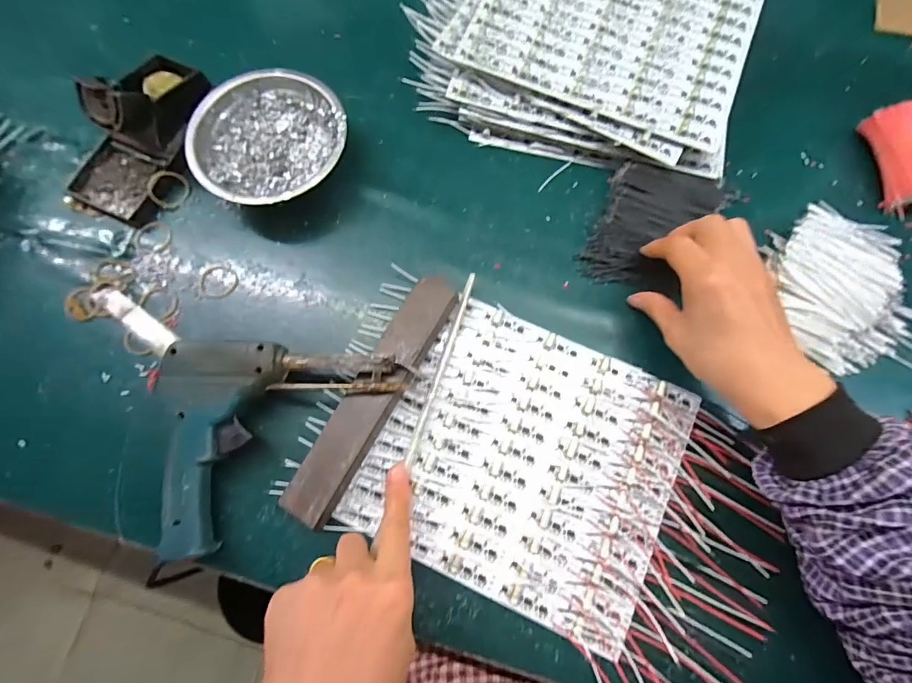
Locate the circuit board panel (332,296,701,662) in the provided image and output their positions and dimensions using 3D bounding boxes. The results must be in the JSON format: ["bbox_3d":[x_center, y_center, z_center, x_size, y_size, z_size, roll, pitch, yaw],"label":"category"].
[{"bbox_3d":[0.054,0.083,0.328,0.210,0.014,0.195,24,76,5],"label":"circuit board panel"}]

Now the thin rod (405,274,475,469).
[{"bbox_3d":[-0.011,0.019,0.340,0.005,0.009,0.155,19,77,3],"label":"thin rod"}]

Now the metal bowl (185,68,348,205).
[{"bbox_3d":[-0.154,-0.165,0.374,0.123,0.046,0.122,0,76,-1],"label":"metal bowl"}]

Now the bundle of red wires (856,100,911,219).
[{"bbox_3d":[0.389,-0.158,0.381,0.030,0.033,0.094,-4,76,-2],"label":"bundle of red wires"}]

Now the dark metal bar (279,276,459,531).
[{"bbox_3d":[-0.060,0.039,0.328,0.037,0.024,0.198,30,77,6],"label":"dark metal bar"}]

